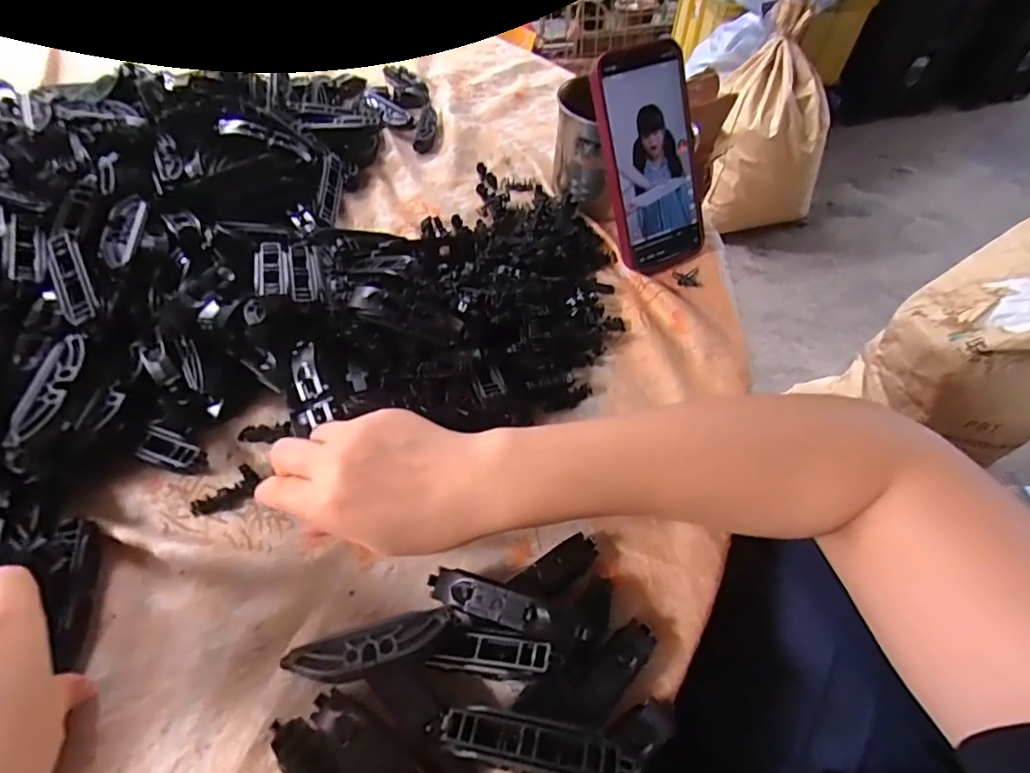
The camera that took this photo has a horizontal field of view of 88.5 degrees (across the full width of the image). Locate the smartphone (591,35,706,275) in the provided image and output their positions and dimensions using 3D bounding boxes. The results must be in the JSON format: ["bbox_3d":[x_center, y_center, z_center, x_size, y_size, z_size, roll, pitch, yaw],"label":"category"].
[{"bbox_3d":[0.107,-0.172,0.408,0.076,0.158,0.010,-20,24,-12],"label":"smartphone"}]

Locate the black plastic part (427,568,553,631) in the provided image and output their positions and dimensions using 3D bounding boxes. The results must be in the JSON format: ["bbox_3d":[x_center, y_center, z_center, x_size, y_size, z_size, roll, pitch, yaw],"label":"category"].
[{"bbox_3d":[-0.015,0.103,0.255,0.063,0.009,0.017,10,55,25],"label":"black plastic part"}]

